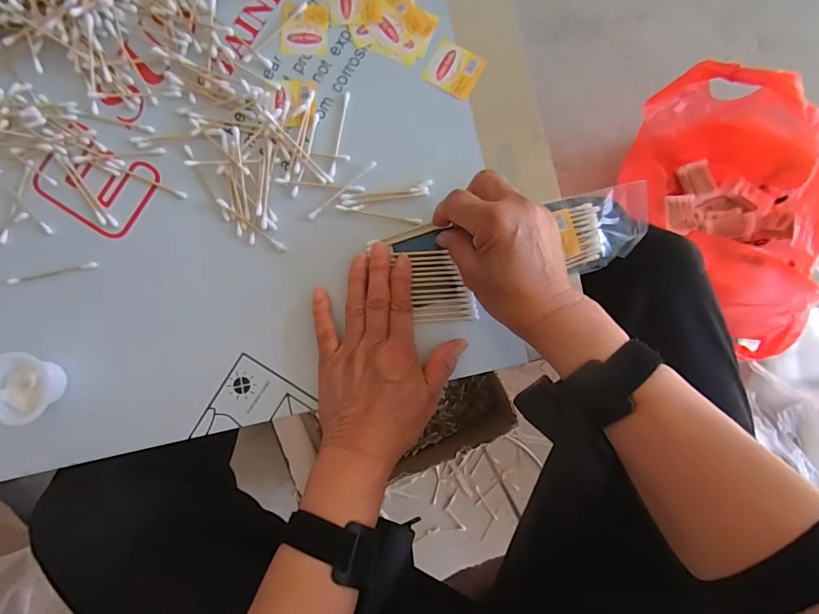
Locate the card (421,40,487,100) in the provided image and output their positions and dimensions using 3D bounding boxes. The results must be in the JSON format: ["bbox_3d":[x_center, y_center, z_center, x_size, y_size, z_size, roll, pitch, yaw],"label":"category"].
[{"bbox_3d":[0.038,-0.203,0.364,0.042,0.004,0.038,29,88,1],"label":"card"}]

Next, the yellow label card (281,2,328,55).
[{"bbox_3d":[-0.089,-0.236,0.363,0.039,0.004,0.042,3,88,0],"label":"yellow label card"}]

